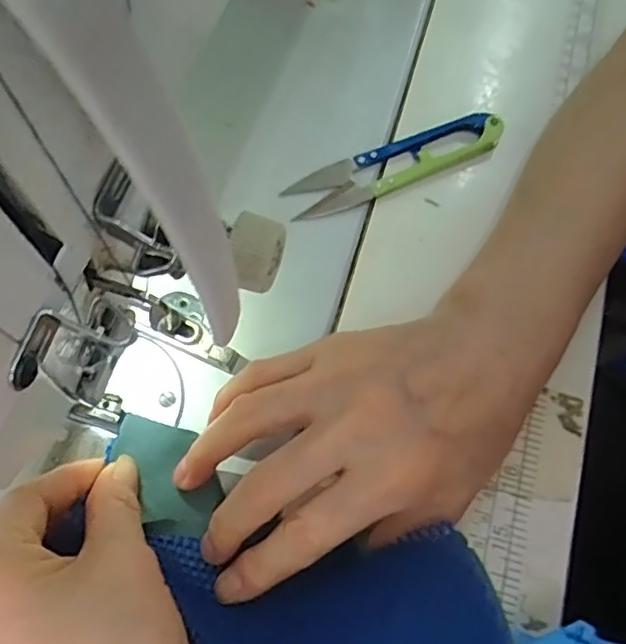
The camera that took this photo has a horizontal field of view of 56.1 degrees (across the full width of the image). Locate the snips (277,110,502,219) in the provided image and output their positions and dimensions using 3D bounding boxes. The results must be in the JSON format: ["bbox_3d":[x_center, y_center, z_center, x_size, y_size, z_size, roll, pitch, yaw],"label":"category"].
[{"bbox_3d":[0.043,-0.081,0.300,0.114,0.012,0.026,-22,72,-10],"label":"snips"}]

